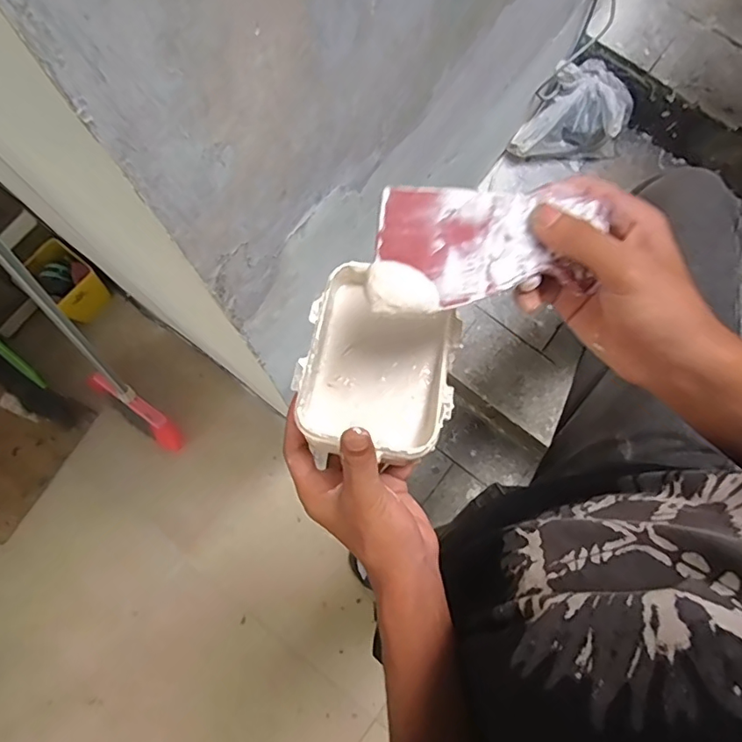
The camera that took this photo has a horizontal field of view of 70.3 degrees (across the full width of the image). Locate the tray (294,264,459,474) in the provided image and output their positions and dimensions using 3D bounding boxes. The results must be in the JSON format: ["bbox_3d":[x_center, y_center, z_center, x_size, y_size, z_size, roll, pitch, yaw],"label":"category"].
[{"bbox_3d":[0.006,-0.007,0.369,0.102,0.039,0.132,9,78,3],"label":"tray"}]

